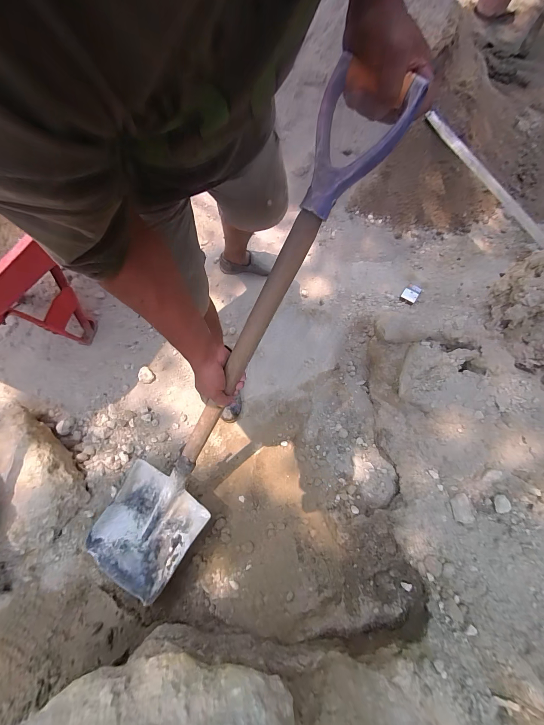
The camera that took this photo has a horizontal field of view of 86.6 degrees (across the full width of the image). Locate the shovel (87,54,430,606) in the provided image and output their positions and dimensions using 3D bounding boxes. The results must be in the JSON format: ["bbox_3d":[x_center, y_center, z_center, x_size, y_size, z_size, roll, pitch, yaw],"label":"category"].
[{"bbox_3d":[-0.132,0.110,0.547,0.207,1.061,0.114,38,26,18],"label":"shovel"}]

